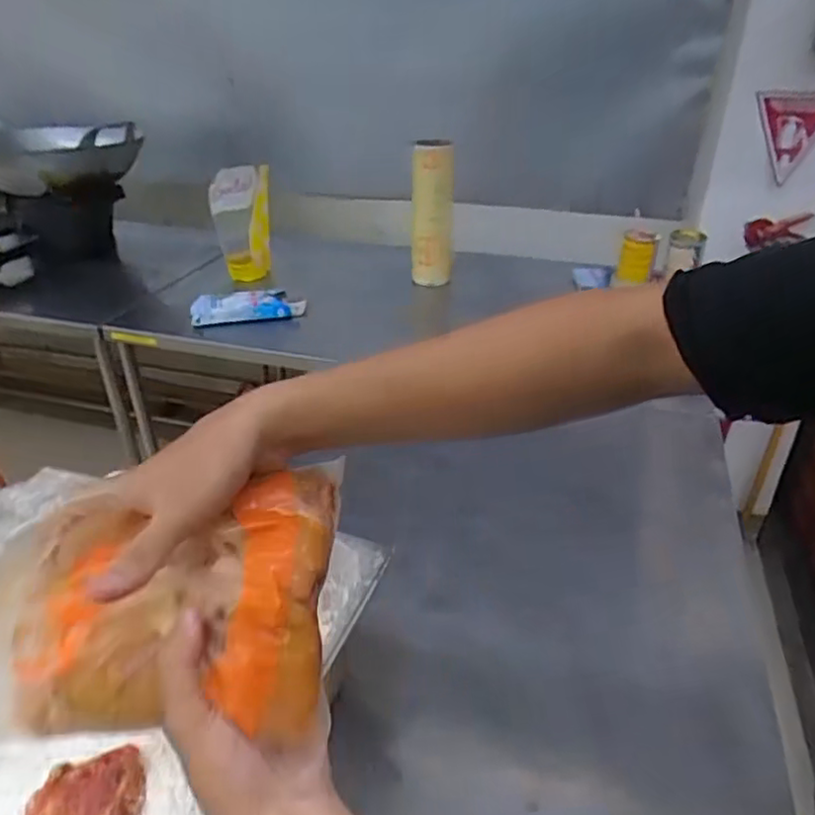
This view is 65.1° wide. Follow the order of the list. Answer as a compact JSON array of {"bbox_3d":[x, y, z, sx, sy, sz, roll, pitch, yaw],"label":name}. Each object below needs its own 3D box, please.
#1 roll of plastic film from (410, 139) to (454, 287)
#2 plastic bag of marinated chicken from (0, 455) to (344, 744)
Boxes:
[{"bbox_3d":[0.054,-0.420,1.461,0.097,0.329,0.089,2,32,4],"label":"roll of plastic film"},{"bbox_3d":[-0.180,0.104,0.357,0.274,0.075,0.157,-5,55,-1],"label":"plastic bag of marinated chicken"}]

